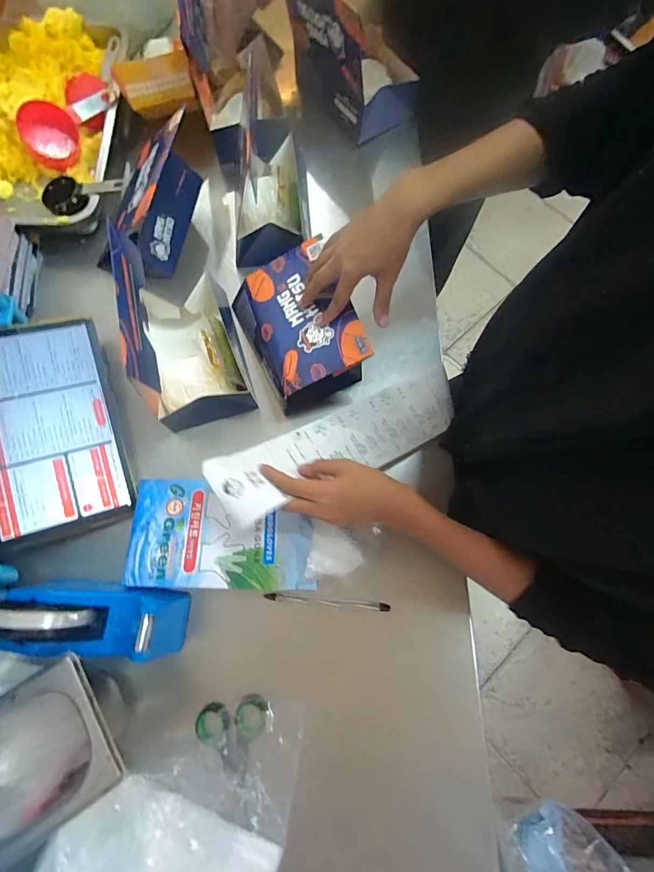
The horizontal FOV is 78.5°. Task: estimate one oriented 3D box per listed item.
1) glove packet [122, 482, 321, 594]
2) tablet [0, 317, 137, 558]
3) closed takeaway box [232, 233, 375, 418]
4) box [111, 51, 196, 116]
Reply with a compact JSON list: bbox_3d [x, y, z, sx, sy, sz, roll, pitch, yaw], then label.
[{"bbox_3d":[-0.116,0.106,0.435,0.195,0.024,0.113,1,75,0],"label":"glove packet"},{"bbox_3d":[-0.332,-0.008,0.456,0.164,0.010,0.251,-16,82,-19],"label":"tablet"},{"bbox_3d":[-0.035,-0.131,0.484,0.117,0.089,0.176,-20,76,-6],"label":"closed takeaway box"},{"bbox_3d":[-0.234,-0.483,0.549,0.098,0.059,0.023,-8,75,-3],"label":"box"}]

